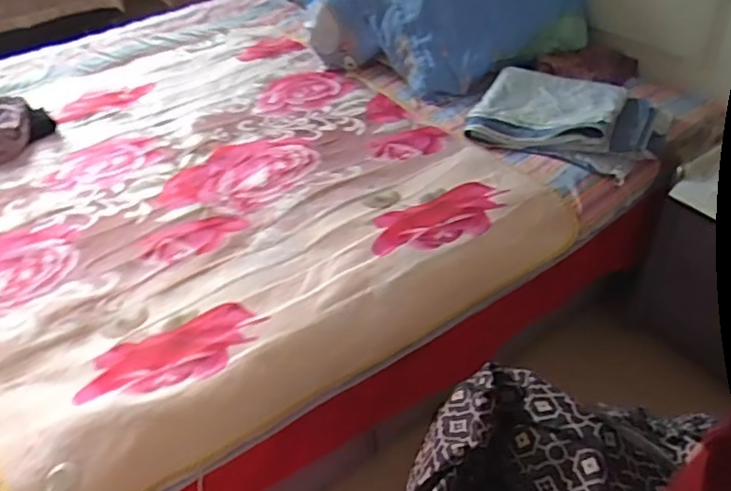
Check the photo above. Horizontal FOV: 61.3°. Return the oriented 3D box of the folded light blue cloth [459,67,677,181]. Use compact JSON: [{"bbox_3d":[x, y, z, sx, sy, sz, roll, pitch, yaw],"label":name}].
[{"bbox_3d":[0.508,-0.333,1.556,0.329,0.074,0.434,-34,50,-30],"label":"folded light blue cloth"}]

